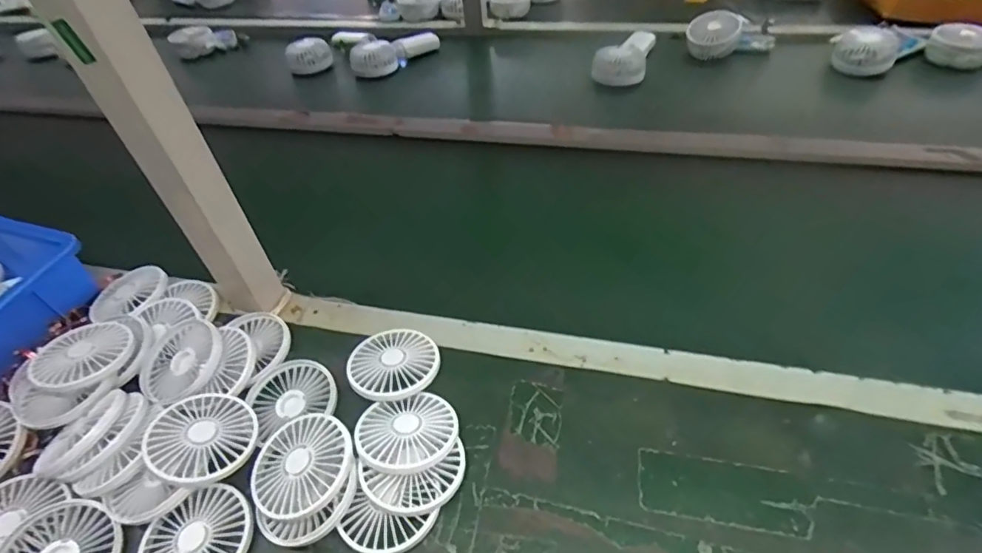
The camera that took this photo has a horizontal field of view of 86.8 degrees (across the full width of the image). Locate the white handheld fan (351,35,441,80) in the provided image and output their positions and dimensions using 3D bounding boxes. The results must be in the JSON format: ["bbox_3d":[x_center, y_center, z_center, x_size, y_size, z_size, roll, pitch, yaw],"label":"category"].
[{"bbox_3d":[-0.195,-0.448,1.041,0.173,0.048,0.077,-38,55,-25],"label":"white handheld fan"}]

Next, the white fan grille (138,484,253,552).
[{"bbox_3d":[-0.238,0.216,0.421,0.086,0.014,0.077,-37,55,-25],"label":"white fan grille"}]

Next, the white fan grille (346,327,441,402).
[{"bbox_3d":[-0.095,0.086,0.508,0.084,0.019,0.085,-2,47,2],"label":"white fan grille"}]

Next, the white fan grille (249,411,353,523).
[{"bbox_3d":[-0.160,0.157,0.437,0.085,0.019,0.084,32,58,29],"label":"white fan grille"}]

